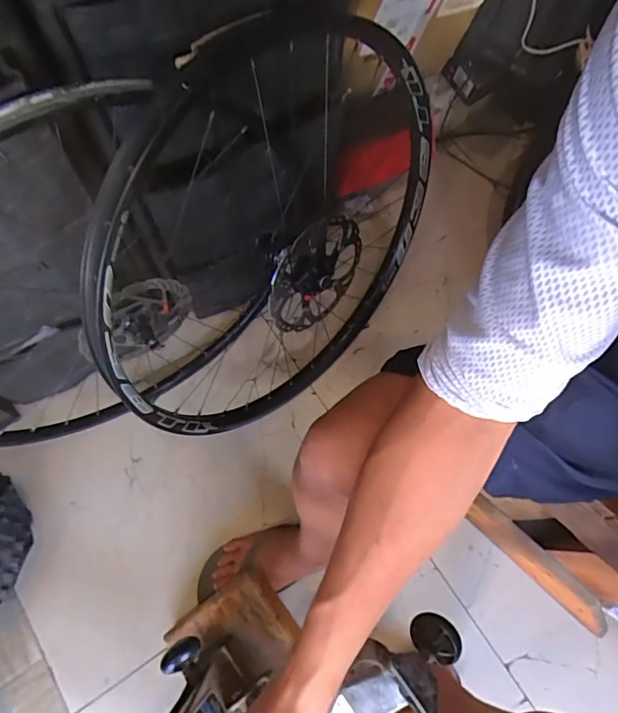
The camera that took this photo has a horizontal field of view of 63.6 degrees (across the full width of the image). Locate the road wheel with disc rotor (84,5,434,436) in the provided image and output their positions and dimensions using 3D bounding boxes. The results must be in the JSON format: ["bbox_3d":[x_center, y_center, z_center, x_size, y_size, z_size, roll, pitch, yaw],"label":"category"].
[{"bbox_3d":[-0.036,-0.137,0.716,0.205,0.565,0.575,36,72,12],"label":"road wheel with disc rotor"}]

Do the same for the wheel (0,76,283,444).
[{"bbox_3d":[-0.285,-0.082,0.676,0.567,0.562,0.140,-30,74,-13],"label":"wheel"}]

